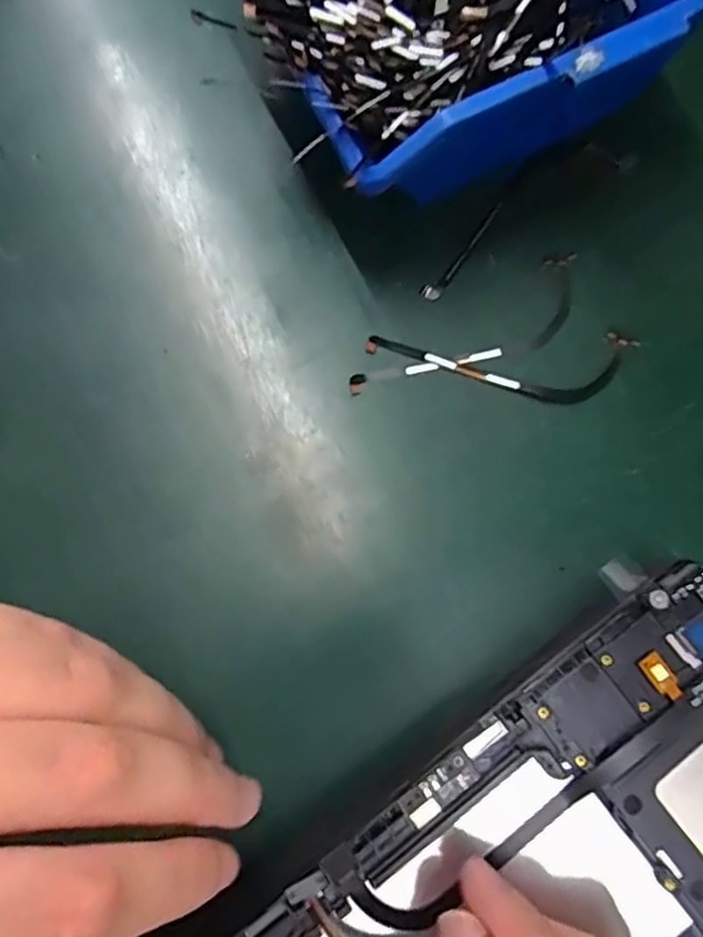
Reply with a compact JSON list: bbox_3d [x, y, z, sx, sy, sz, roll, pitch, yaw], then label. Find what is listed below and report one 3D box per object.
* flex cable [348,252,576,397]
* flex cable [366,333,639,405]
[{"bbox_3d":[0.042,-0.041,0.222,0.088,0.004,0.024,-33,81,-7],"label":"flex cable"},{"bbox_3d":[0.049,-0.032,0.219,0.087,0.004,0.023,-1,79,-1],"label":"flex cable"}]

